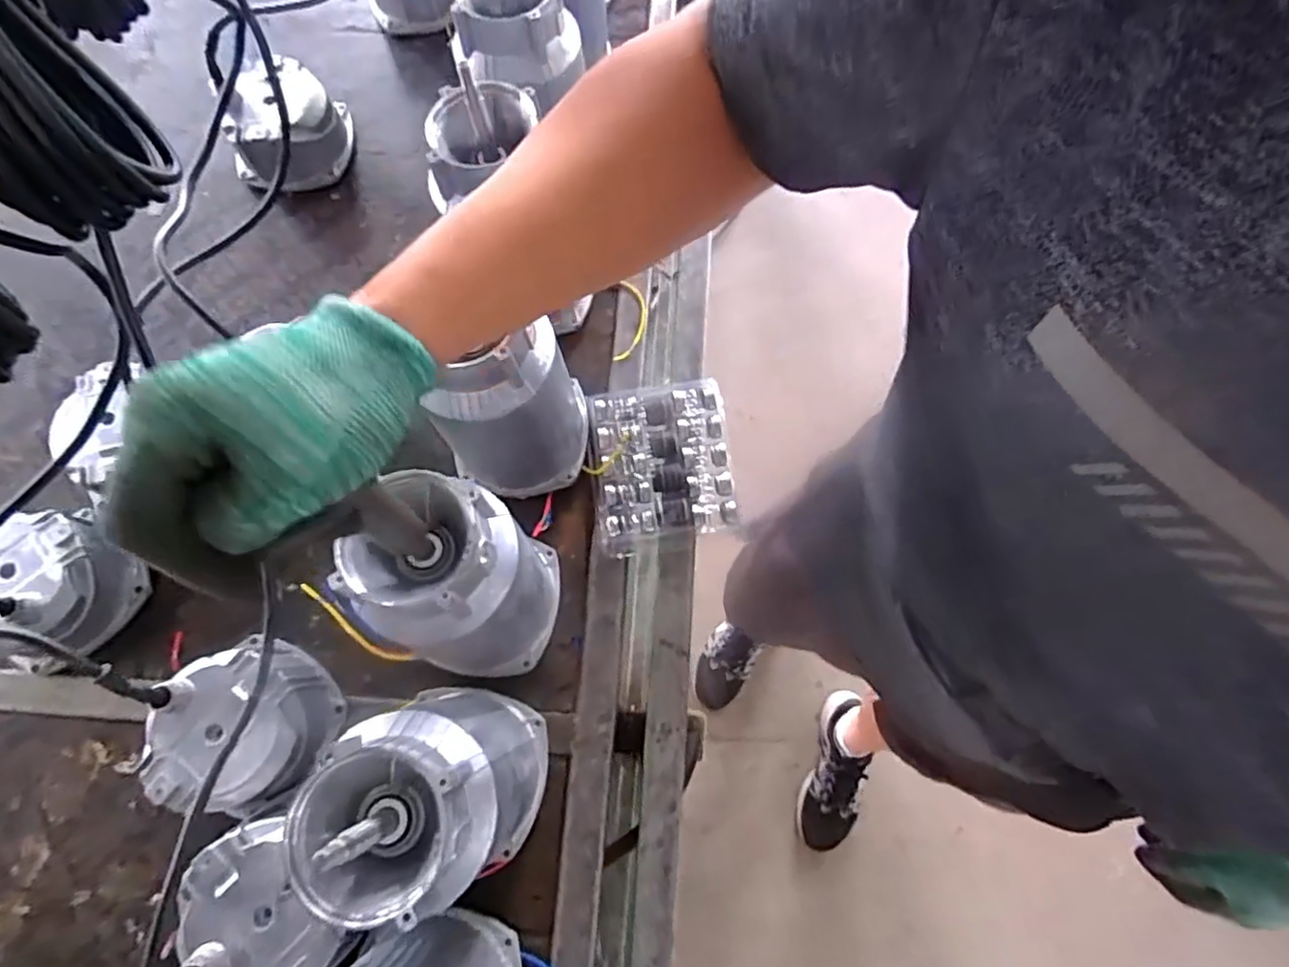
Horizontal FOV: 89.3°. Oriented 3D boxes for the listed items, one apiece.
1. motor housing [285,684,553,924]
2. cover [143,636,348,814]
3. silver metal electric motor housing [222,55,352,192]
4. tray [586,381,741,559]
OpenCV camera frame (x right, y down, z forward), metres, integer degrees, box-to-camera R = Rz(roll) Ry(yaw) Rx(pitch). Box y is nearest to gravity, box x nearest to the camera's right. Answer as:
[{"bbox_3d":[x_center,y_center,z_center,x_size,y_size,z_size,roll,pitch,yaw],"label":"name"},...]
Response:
[{"bbox_3d":[-0.143,0.213,0.461,0.113,0.221,0.128,9,71,4],"label":"motor housing"},{"bbox_3d":[-0.327,0.201,0.535,0.113,0.084,0.124,40,76,13],"label":"cover"},{"bbox_3d":[-0.408,-0.401,0.748,0.143,0.081,0.114,-31,74,-10],"label":"silver metal electric motor housing"},{"bbox_3d":[0.017,-0.018,0.640,0.131,0.029,0.160,-7,71,-2],"label":"tray"}]

